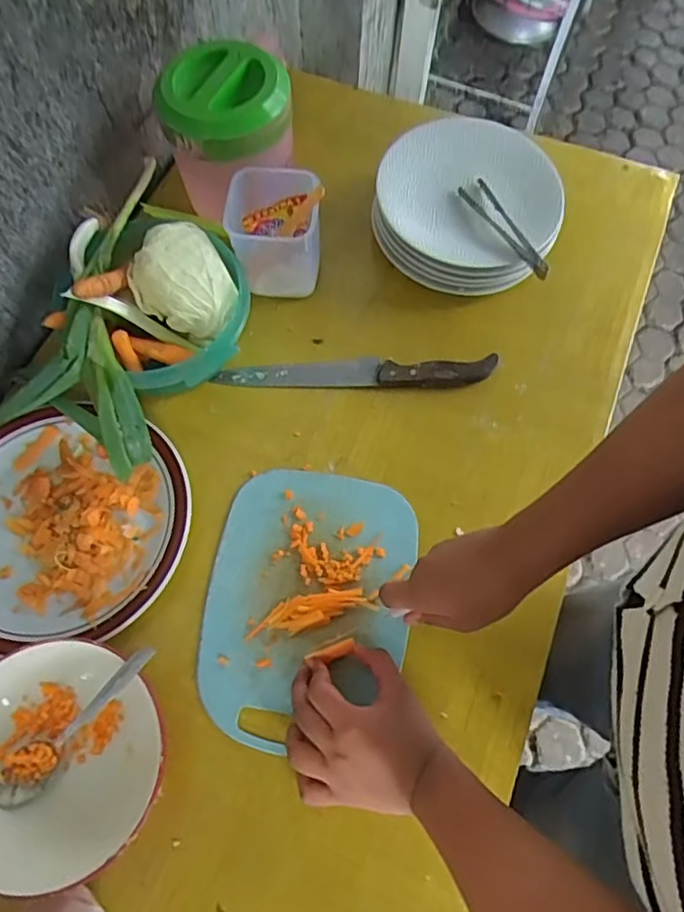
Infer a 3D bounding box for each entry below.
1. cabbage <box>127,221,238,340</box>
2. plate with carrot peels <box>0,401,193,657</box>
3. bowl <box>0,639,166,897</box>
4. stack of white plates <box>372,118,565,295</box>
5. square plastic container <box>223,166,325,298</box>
[{"bbox_3d":[-0.157,-0.171,0.592,0.091,0.057,0.098,1,68,-2],"label":"cabbage"},{"bbox_3d":[-0.265,0.058,0.562,0.237,0.023,0.218,1,68,-2],"label":"plate with carrot peels"},{"bbox_3d":[-0.227,0.236,0.479,0.164,0.048,0.163,1,68,-2],"label":"bowl"},{"bbox_3d":[0.138,-0.277,0.679,0.196,0.068,0.187,10,68,2],"label":"stack of white plates"},{"bbox_3d":[-0.070,-0.233,0.654,0.092,0.128,0.086,2,68,-2],"label":"square plastic container"}]

